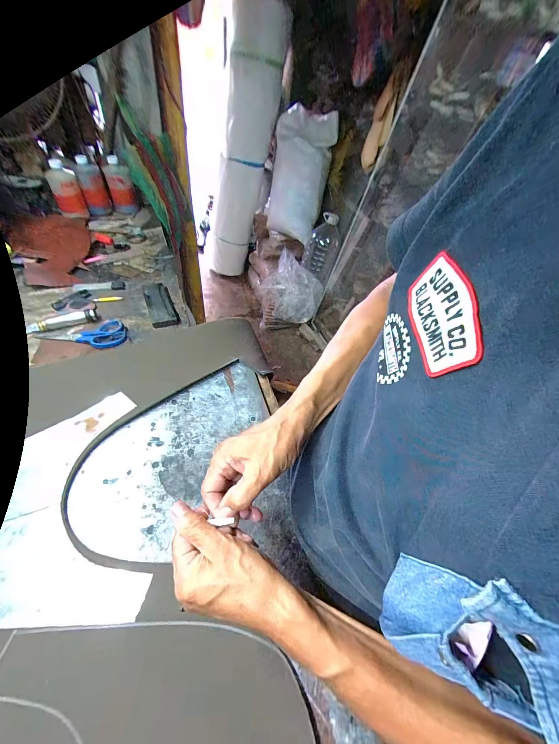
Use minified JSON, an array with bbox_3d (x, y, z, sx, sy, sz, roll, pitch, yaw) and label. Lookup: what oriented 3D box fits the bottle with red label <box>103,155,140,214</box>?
[{"bbox_3d":[-0.497,-0.580,0.939,0.072,0.150,0.065,-21,58,-25],"label":"bottle with red label"}]

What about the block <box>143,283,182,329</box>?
[{"bbox_3d":[-0.274,-0.157,0.682,0.058,0.020,0.157,-18,54,-20],"label":"block"}]

